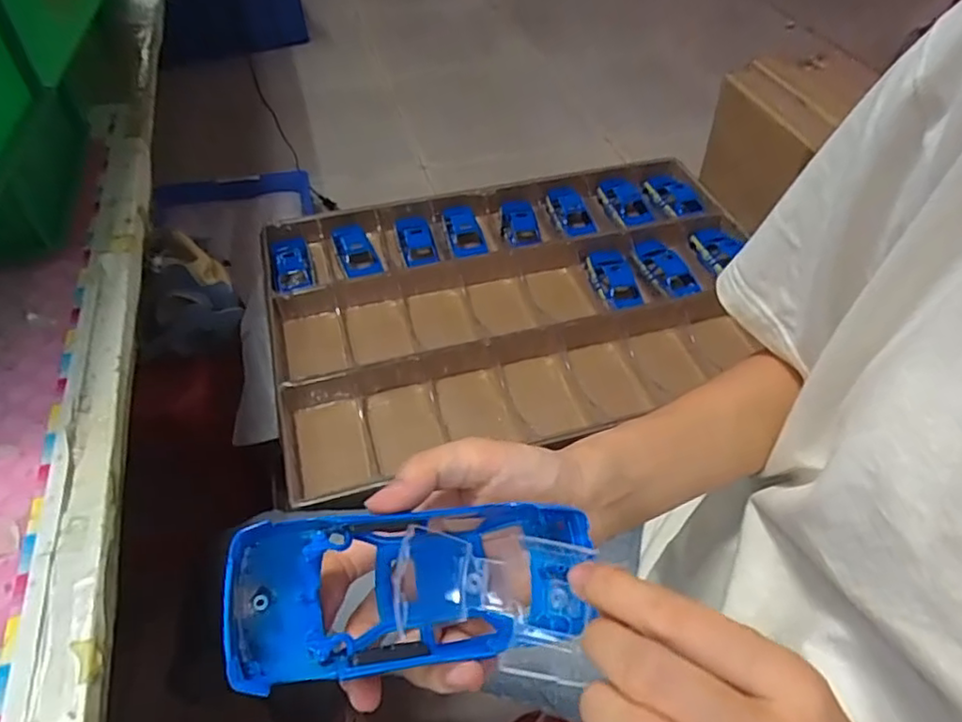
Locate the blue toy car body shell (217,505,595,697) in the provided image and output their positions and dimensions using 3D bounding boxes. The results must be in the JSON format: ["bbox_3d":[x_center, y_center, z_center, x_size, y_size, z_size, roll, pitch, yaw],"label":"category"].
[{"bbox_3d":[-0.024,0.085,0.231,0.129,0.051,0.054,-3,49,-14],"label":"blue toy car body shell"}]

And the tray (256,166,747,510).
[{"bbox_3d":[0.058,-0.060,0.821,0.640,0.121,0.437,-14,51,-14],"label":"tray"}]

